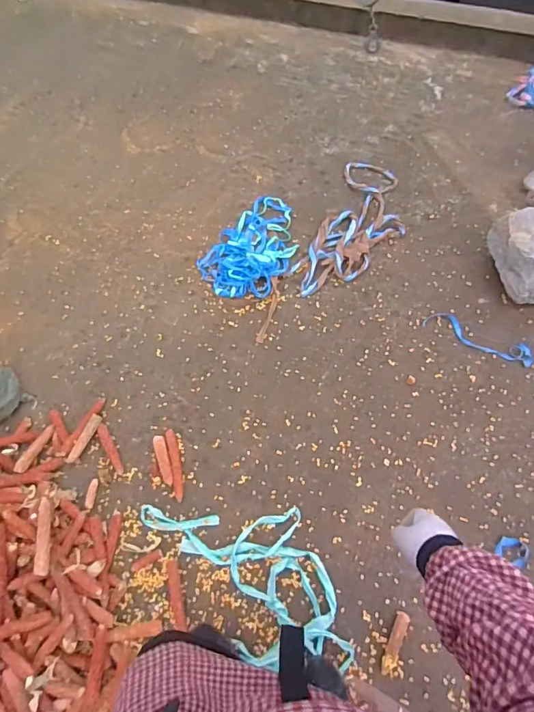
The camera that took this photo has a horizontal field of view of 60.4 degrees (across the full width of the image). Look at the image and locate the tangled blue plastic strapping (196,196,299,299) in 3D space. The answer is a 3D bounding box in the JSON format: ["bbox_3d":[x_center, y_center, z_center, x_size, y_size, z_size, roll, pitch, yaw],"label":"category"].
[{"bbox_3d":[-0.039,-0.434,1.749,0.316,0.071,0.515,28,67,17],"label":"tangled blue plastic strapping"}]

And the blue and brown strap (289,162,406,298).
[{"bbox_3d":[0.357,-0.499,1.766,0.307,0.034,0.699,20,65,14],"label":"blue and brown strap"}]

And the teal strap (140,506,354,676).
[{"bbox_3d":[-0.030,0.567,1.257,0.330,0.014,0.643,-40,66,-16],"label":"teal strap"}]

